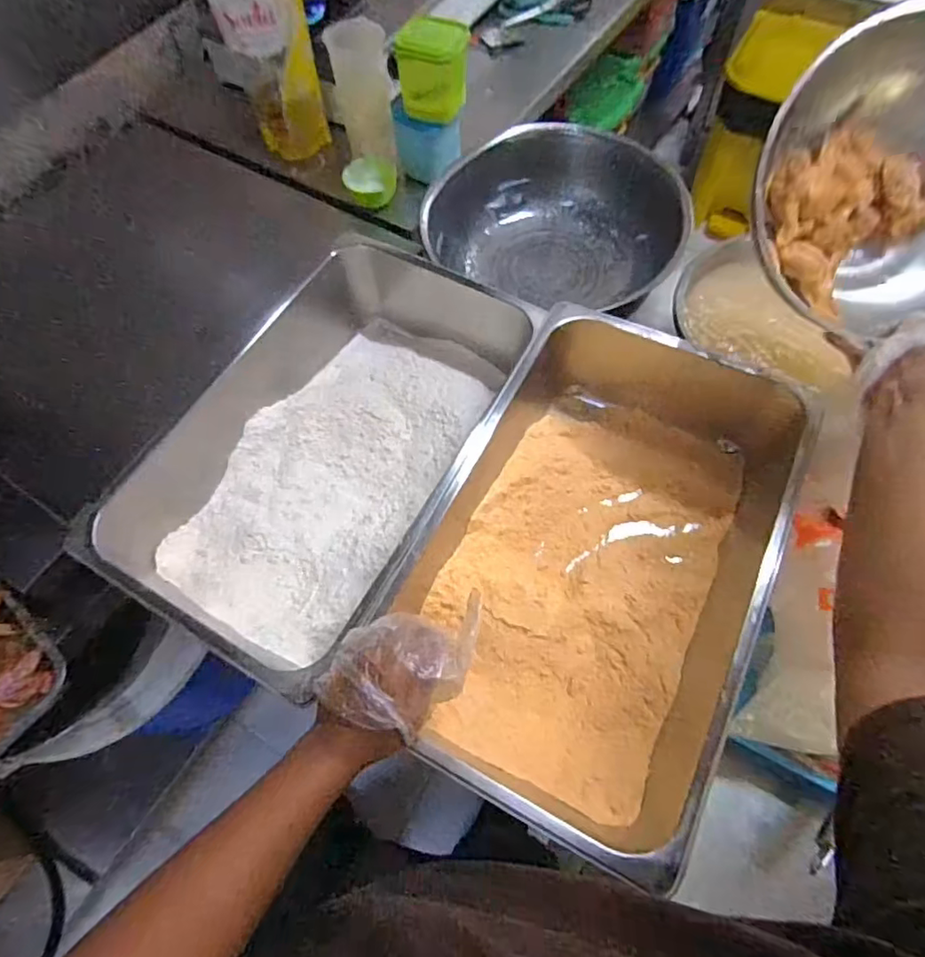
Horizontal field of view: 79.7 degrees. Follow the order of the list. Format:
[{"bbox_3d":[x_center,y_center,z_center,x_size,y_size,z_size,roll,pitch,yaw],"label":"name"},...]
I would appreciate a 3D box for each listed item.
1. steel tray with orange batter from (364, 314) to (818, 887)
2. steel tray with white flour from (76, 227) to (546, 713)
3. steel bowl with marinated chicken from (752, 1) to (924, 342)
[{"bbox_3d":[0.149,0.064,0.631,0.332,0.151,0.540,25,68,13],"label":"steel tray with orange batter"},{"bbox_3d":[-0.142,-0.048,0.698,0.326,0.133,0.537,28,69,14],"label":"steel tray with white flour"},{"bbox_3d":[0.415,-0.272,0.532,0.253,0.126,0.279,-15,100,-1],"label":"steel bowl with marinated chicken"}]

